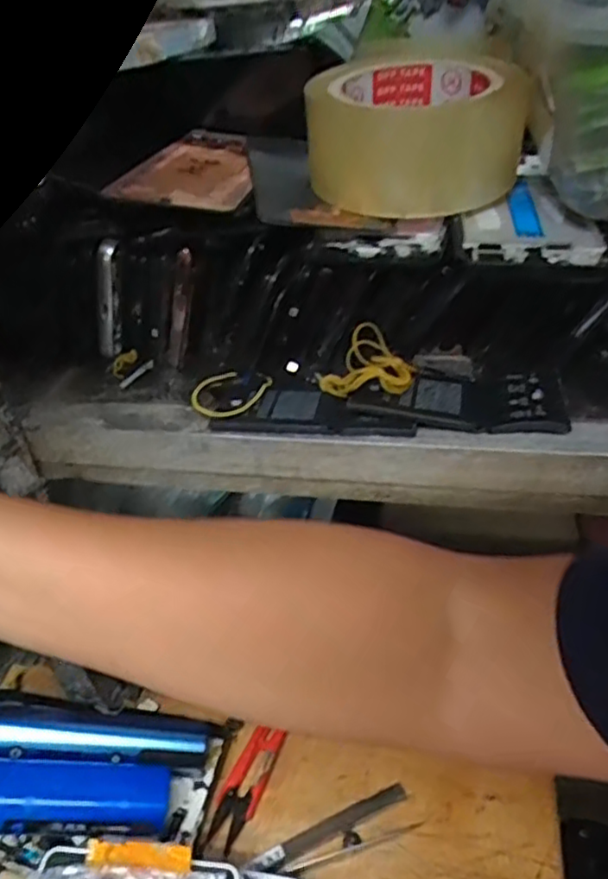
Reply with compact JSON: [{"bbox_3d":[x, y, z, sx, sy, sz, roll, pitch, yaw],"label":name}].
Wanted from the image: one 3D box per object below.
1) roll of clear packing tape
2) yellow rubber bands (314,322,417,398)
[{"bbox_3d":[0.060,-0.159,0.334,0.093,0.063,0.099,-4,36,3],"label":"roll of clear packing tape"},{"bbox_3d":[0.031,-0.038,0.332,0.050,0.029,0.043,-2,36,5],"label":"yellow rubber bands"}]

